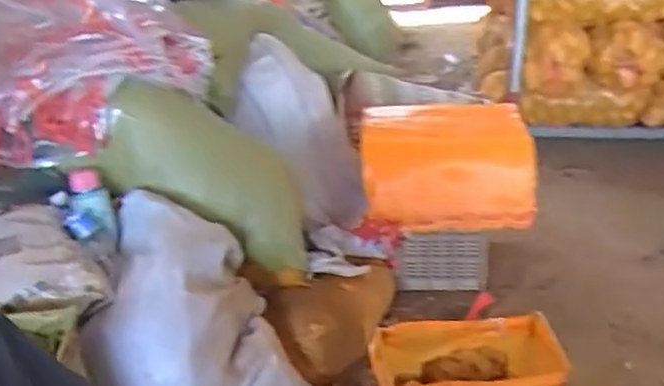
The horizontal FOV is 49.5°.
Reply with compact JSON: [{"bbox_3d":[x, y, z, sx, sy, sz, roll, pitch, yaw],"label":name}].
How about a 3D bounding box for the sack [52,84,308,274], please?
[{"bbox_3d":[-0.313,-0.033,1.880,0.636,0.257,0.231,34,15,-27],"label":"sack"}]

